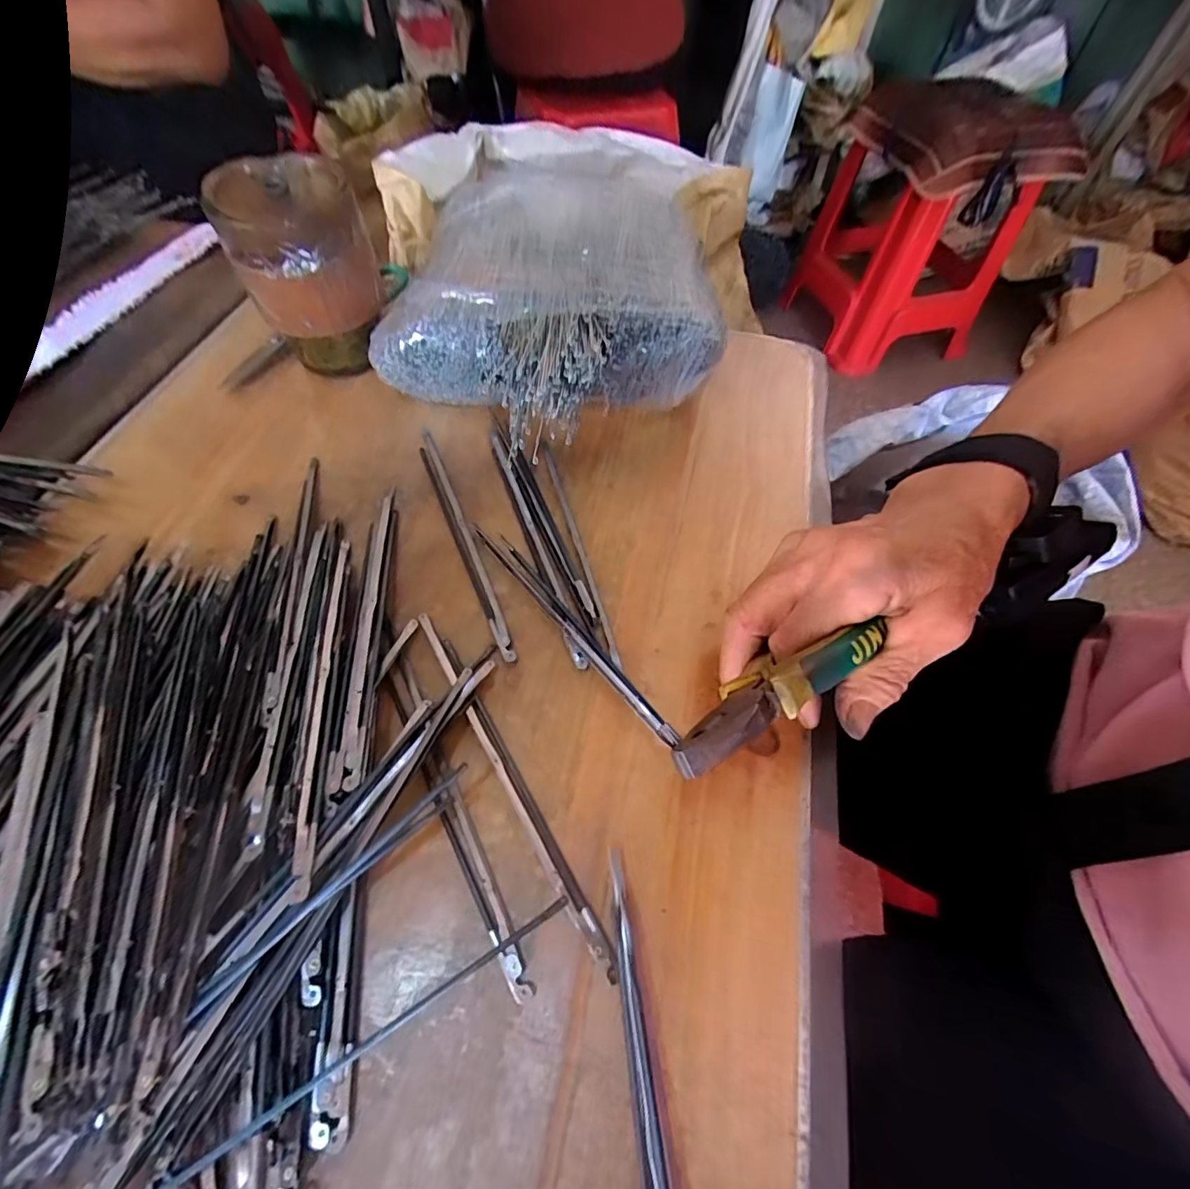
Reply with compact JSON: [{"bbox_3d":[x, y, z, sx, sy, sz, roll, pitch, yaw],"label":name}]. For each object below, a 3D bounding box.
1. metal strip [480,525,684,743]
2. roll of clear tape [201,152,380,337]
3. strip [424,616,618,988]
[{"bbox_3d":[-0.014,0.016,0.277,0.013,0.008,0.162,-34,64,-21],"label":"metal strip"},{"bbox_3d":[-0.191,-0.228,0.341,0.085,0.068,0.090,-22,62,-15],"label":"roll of clear tape"},{"bbox_3d":[-0.042,0.081,0.242,0.010,0.006,0.184,-27,63,-18],"label":"strip"}]

